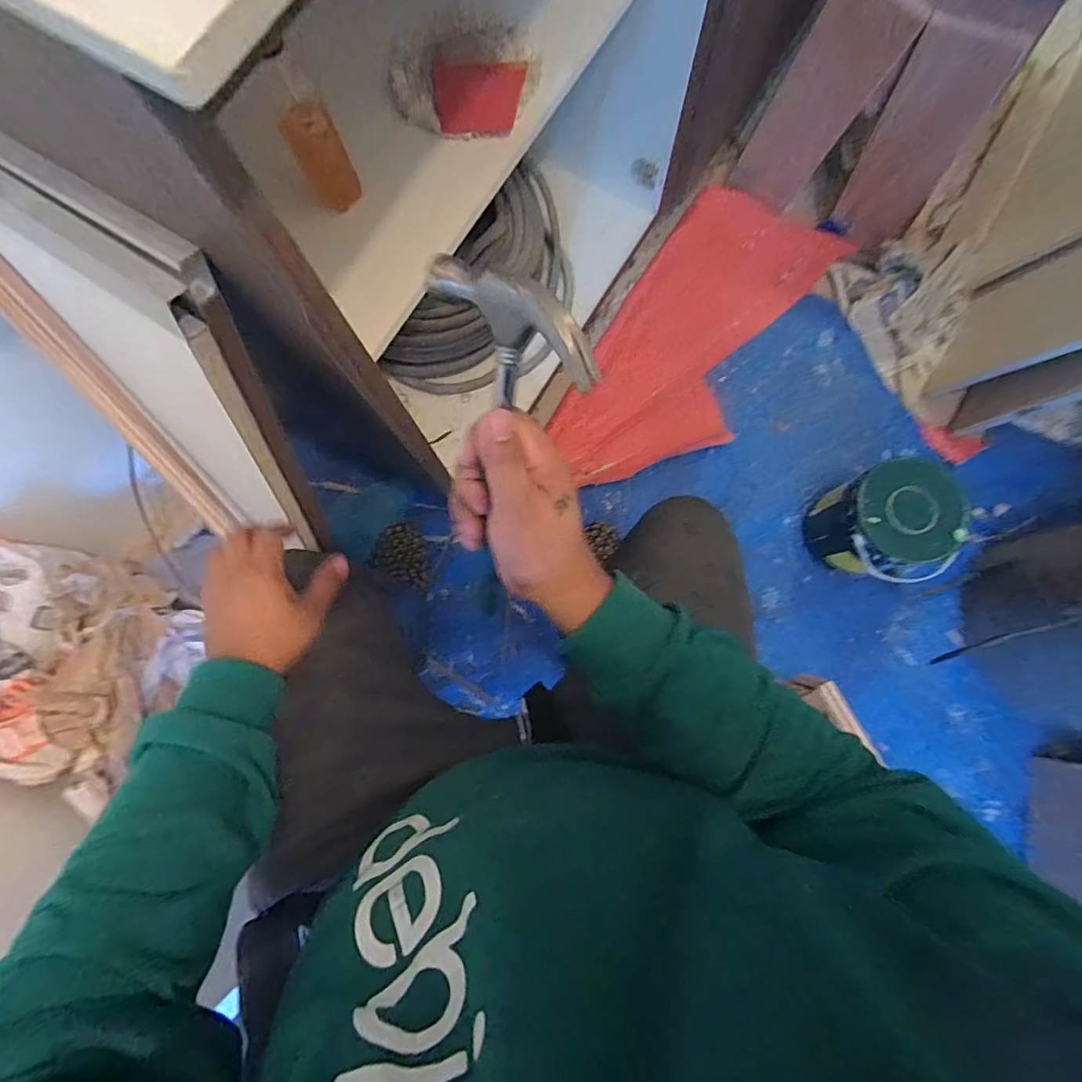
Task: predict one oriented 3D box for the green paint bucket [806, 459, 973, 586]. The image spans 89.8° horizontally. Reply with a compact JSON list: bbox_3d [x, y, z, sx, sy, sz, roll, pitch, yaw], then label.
[{"bbox_3d":[0.571,-0.018,0.932,0.155,0.214,0.187,-32,81,-4],"label":"green paint bucket"}]

